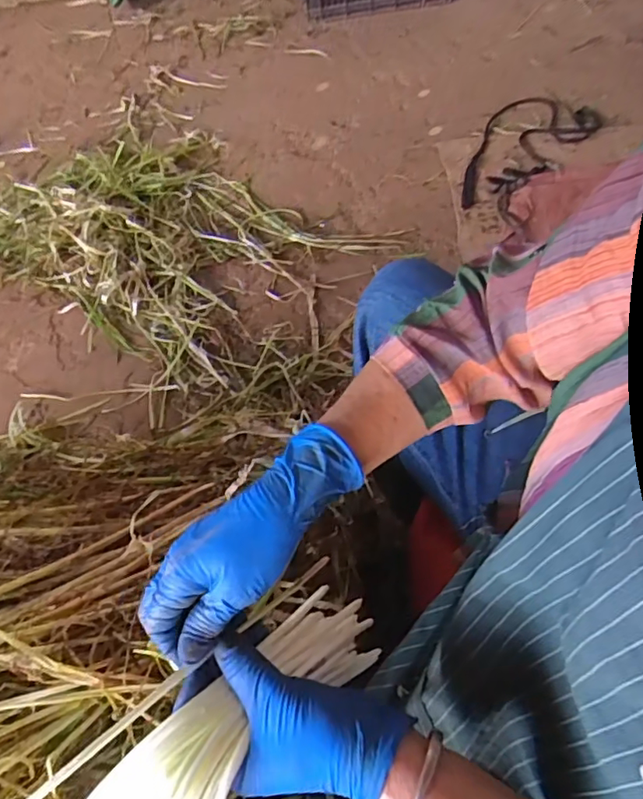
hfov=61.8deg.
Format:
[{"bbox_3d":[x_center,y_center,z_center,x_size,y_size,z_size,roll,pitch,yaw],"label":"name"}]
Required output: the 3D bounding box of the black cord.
[{"bbox_3d":[0.458,-0.562,1.236,0.222,0.022,0.455,29,65,18],"label":"black cord"}]

